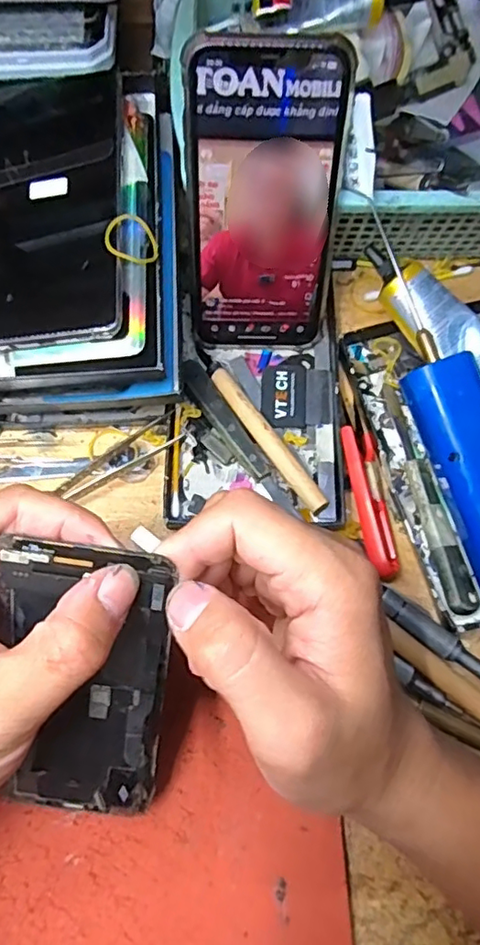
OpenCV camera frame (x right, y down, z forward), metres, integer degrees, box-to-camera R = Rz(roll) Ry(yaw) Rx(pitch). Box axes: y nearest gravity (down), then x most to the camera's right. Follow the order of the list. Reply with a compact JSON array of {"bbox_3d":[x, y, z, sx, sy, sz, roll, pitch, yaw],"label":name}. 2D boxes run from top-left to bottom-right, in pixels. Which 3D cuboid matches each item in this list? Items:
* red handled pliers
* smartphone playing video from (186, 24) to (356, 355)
[{"bbox_3d":[0.069,-0.002,0.322,0.020,0.012,0.120,-6,72,-3],"label":"red handled pliers"},{"bbox_3d":[0.013,-0.132,0.300,0.074,0.152,0.012,1,43,-1],"label":"smartphone playing video"}]

